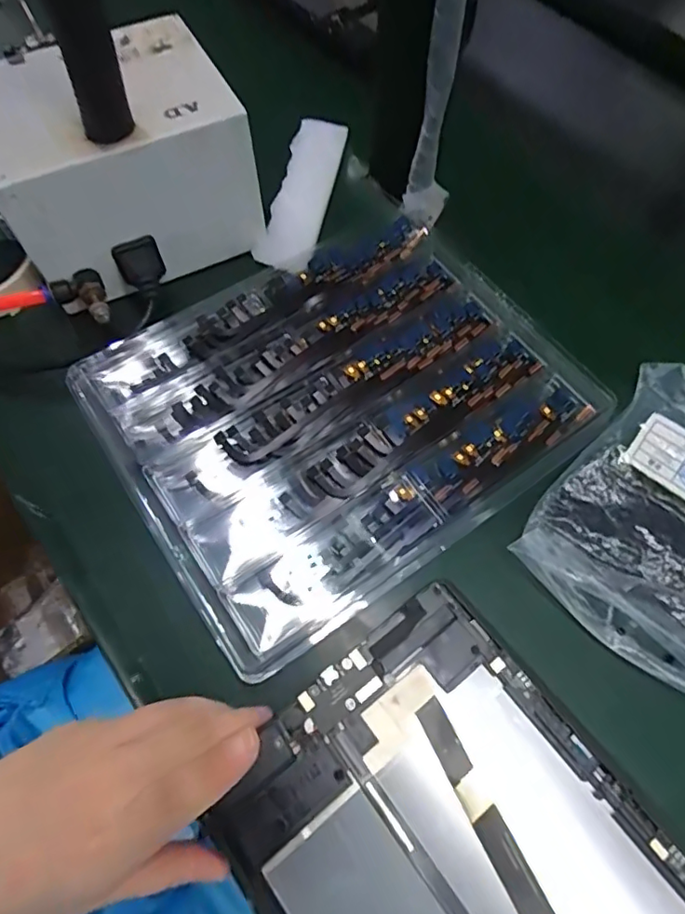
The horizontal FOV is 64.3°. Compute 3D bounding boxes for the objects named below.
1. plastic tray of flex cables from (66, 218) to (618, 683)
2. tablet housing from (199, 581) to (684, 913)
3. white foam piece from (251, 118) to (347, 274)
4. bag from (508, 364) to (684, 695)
[{"bbox_3d":[0.000,-0.035,0.341,0.267,0.016,0.216,-32,69,-16],"label":"plastic tray of flex cables"},{"bbox_3d":[0.065,0.190,0.223,0.153,0.011,0.236,-36,70,-17],"label":"tablet housing"},{"bbox_3d":[-0.030,-0.210,0.430,0.040,0.008,0.151,20,67,-15],"label":"white foam piece"},{"bbox_3d":[0.199,0.035,0.307,0.138,0.024,0.173,36,68,15],"label":"bag"}]

